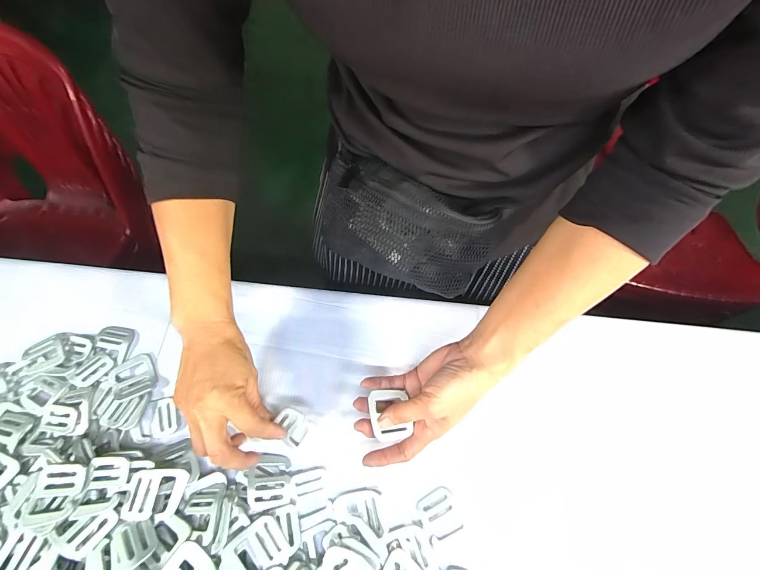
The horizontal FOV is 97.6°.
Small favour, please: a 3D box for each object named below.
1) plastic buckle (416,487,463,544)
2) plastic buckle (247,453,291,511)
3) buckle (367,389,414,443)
[{"bbox_3d":[0.056,0.219,0.318,0.035,0.008,0.038,-20,64,-11],"label":"plastic buckle"},{"bbox_3d":[-0.106,0.187,0.319,0.038,0.005,0.046,5,46,-18],"label":"plastic buckle"},{"bbox_3d":[0.009,0.126,0.323,0.035,0.008,0.046,-9,63,-6],"label":"buckle"}]

